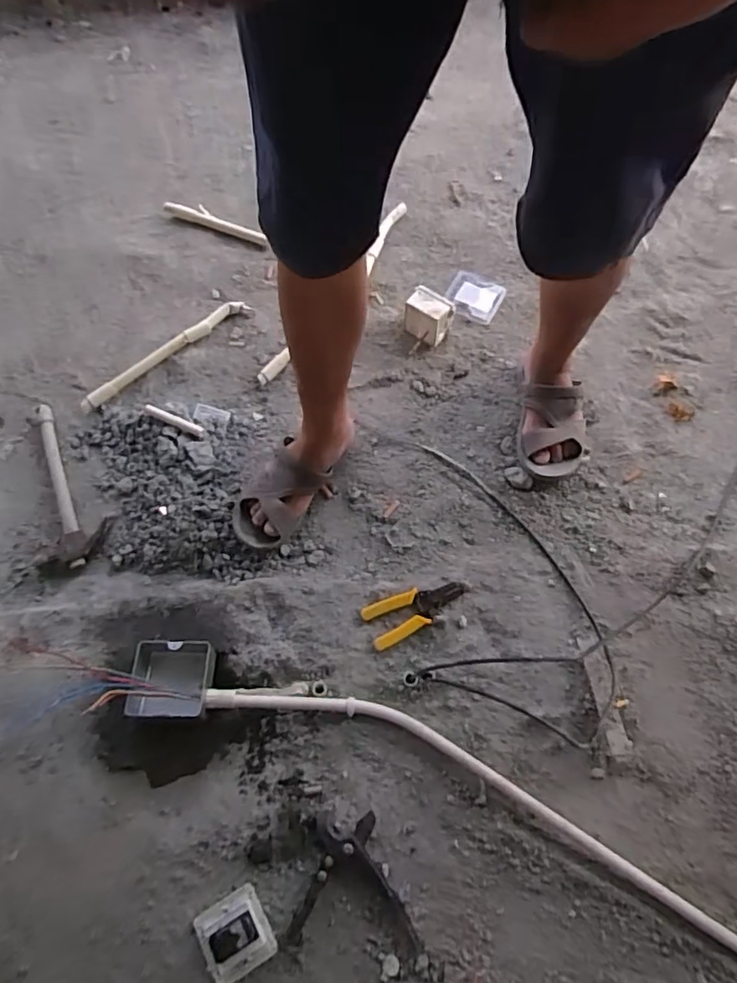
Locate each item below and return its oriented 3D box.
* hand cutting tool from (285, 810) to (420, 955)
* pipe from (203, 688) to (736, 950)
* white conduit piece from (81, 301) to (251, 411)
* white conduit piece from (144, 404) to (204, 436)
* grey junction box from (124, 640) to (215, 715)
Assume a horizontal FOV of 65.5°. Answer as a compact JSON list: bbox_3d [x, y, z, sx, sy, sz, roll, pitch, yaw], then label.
[{"bbox_3d":[-0.021,0.485,0.717,0.154,0.013,0.141,-1,68,1],"label":"hand cutting tool"},{"bbox_3d":[0.308,0.459,0.685,1.132,0.068,0.103,23,71,10],"label":"pipe"},{"bbox_3d":[-0.375,-0.259,1.060,0.347,0.026,0.034,-39,72,-13],"label":"white conduit piece"},{"bbox_3d":[-0.334,-0.123,0.981,0.111,0.014,0.019,21,72,10],"label":"white conduit piece"},{"bbox_3d":[-0.275,0.263,0.805,0.108,0.058,0.104,1,68,2],"label":"grey junction box"}]

